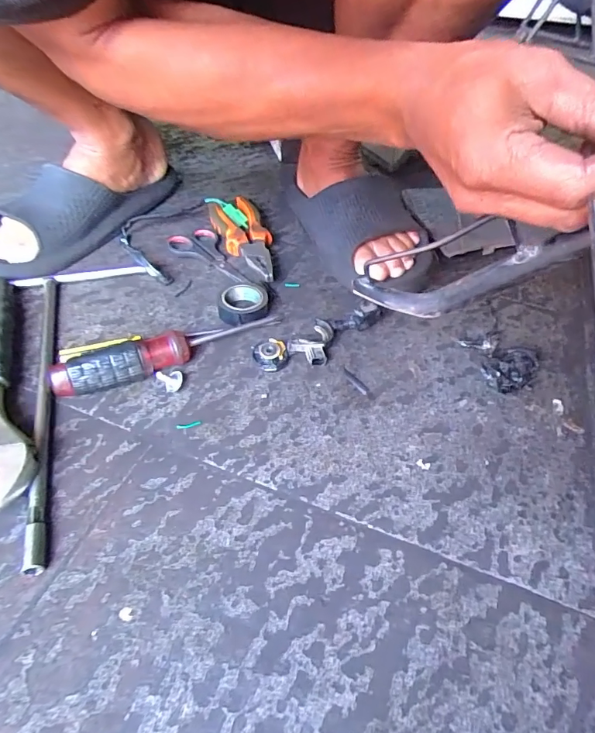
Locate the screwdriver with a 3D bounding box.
[{"bbox_3d":[-0.099,-0.015,0.368,0.189,0.038,0.024,-22,51,-22],"label":"screwdriver"}]

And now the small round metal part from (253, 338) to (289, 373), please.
[{"bbox_3d":[-0.023,-0.009,0.383,0.029,0.015,0.026,-16,49,-17],"label":"small round metal part"}]

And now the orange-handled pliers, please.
[{"bbox_3d":[-0.061,-0.146,0.514,0.056,0.024,0.167,-12,48,-14],"label":"orange-handled pliers"}]

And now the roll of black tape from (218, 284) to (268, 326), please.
[{"bbox_3d":[-0.050,-0.060,0.431,0.042,0.018,0.049,21,49,16],"label":"roll of black tape"}]

